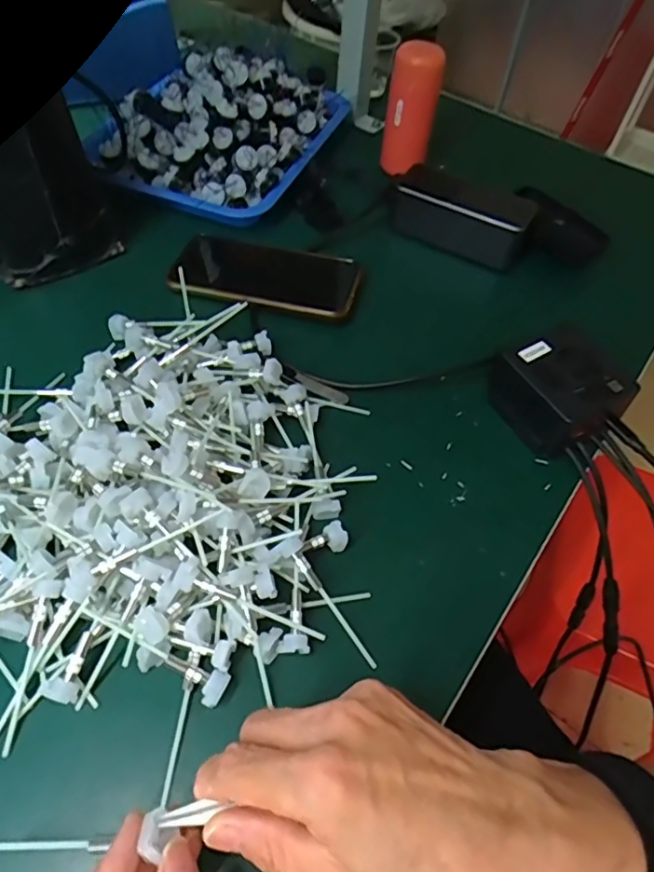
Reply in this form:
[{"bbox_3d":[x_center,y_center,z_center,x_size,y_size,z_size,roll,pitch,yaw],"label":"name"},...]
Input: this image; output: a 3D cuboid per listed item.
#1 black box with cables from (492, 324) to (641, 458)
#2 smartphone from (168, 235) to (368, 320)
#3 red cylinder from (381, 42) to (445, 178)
[{"bbox_3d":[0.170,-0.034,0.417,0.076,0.057,0.081,-30,62,-23],"label":"black box with cables"},{"bbox_3d":[-0.053,-0.142,0.495,0.161,0.013,0.079,13,54,8],"label":"smartphone"},{"bbox_3d":[0.085,-0.324,0.579,0.050,0.125,0.049,10,54,2],"label":"red cylinder"}]

